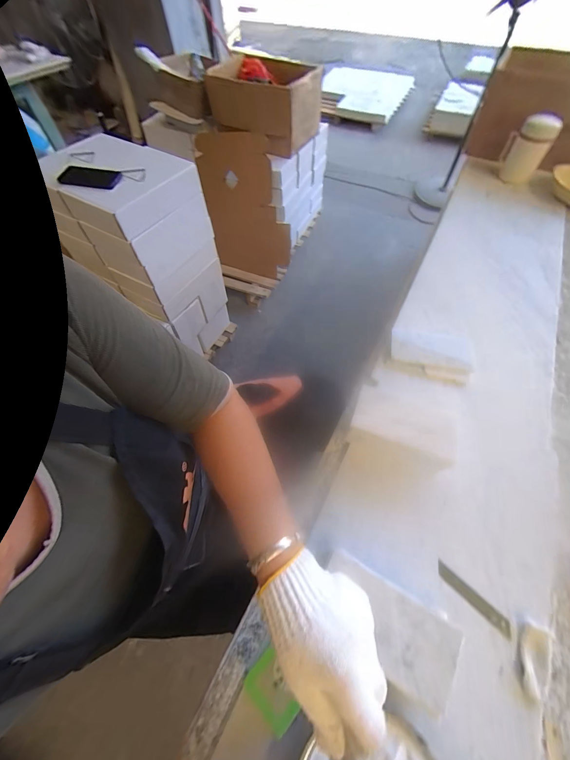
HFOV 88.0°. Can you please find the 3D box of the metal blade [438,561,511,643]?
[{"bbox_3d":[0.246,0.285,0.386,0.101,0.004,0.018,40,80,22],"label":"metal blade"}]

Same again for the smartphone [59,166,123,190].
[{"bbox_3d":[-0.513,-0.530,0.776,0.159,0.016,0.068,8,60,5],"label":"smartphone"}]

